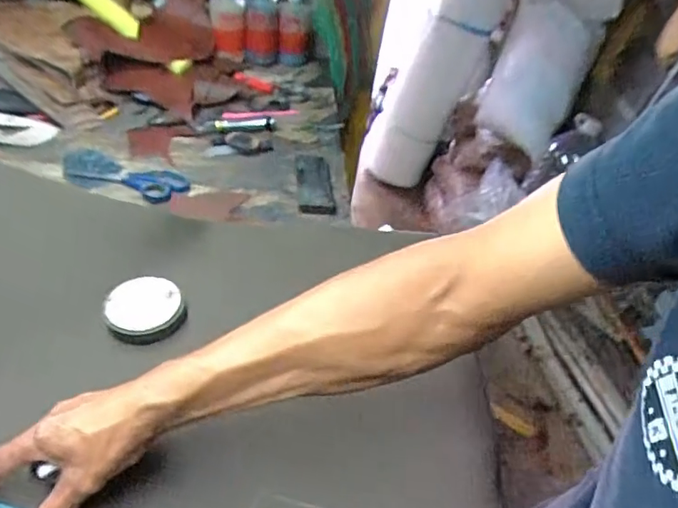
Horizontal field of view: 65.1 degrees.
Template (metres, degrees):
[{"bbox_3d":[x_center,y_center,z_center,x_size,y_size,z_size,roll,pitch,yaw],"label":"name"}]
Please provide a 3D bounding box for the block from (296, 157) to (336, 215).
[{"bbox_3d":[-0.038,-0.111,0.824,0.052,0.017,0.158,4,41,-10],"label":"block"}]

